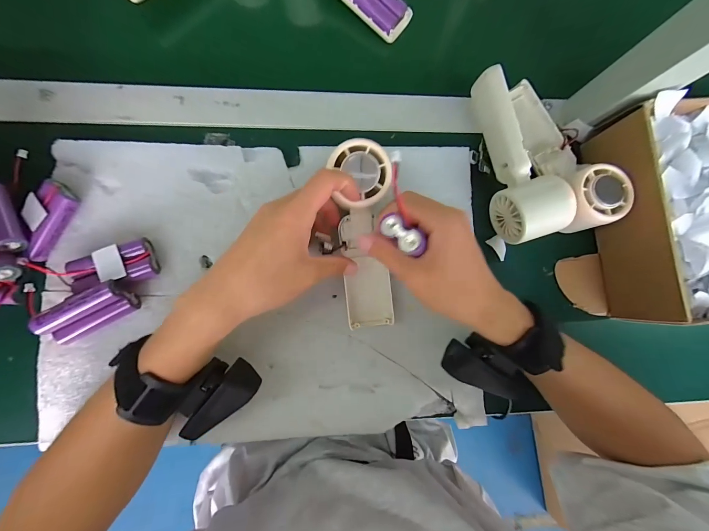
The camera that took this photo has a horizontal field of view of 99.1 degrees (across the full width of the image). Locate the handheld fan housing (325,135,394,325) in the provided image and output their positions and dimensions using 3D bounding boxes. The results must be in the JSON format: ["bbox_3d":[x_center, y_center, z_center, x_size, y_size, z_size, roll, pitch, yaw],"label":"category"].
[{"bbox_3d":[0.009,-0.023,0.272,0.046,0.023,0.166,-5,106,-6],"label":"handheld fan housing"}]

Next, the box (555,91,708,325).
[{"bbox_3d":[0.369,-0.054,0.308,0.221,0.073,0.209,0,86,-5],"label":"box"}]

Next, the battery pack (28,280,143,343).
[{"bbox_3d":[-0.228,0.038,0.257,0.066,0.039,0.019,-28,52,-7],"label":"battery pack"}]

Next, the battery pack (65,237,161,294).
[{"bbox_3d":[-0.214,0.002,0.269,0.065,0.022,0.031,-21,88,-7],"label":"battery pack"}]

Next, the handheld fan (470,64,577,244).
[{"bbox_3d":[0.163,-0.107,0.299,0.057,0.049,0.161,-9,86,-6],"label":"handheld fan"}]

